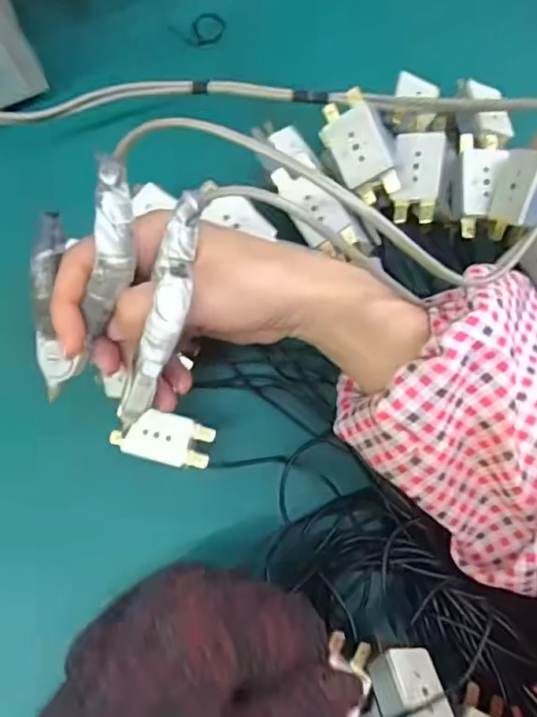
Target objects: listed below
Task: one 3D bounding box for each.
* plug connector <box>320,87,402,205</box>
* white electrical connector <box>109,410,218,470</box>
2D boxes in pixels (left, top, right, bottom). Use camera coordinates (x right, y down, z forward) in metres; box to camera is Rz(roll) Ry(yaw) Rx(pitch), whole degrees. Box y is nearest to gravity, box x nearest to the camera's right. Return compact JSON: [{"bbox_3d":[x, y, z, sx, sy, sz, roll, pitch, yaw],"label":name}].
[{"bbox_3d":[0.051,-0.116,0.316,0.031,0.011,0.058,-21,94,28],"label":"plug connector"},{"bbox_3d":[-0.060,0.045,0.324,0.055,0.008,0.027,14,78,4],"label":"white electrical connector"}]

